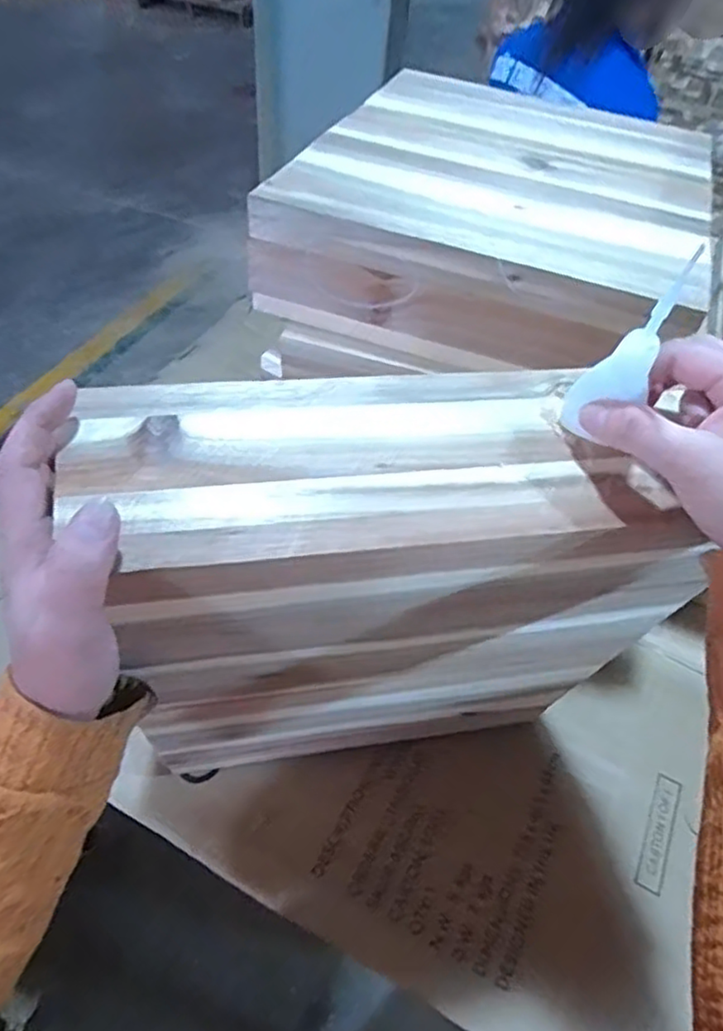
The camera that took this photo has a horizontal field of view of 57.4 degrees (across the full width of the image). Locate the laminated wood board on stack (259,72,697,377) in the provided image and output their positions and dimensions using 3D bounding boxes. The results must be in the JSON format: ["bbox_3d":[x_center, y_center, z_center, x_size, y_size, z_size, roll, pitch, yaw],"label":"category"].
[{"bbox_3d":[0.140,-0.302,0.648,0.340,0.100,0.420,18,49,10],"label":"laminated wood board on stack"}]

